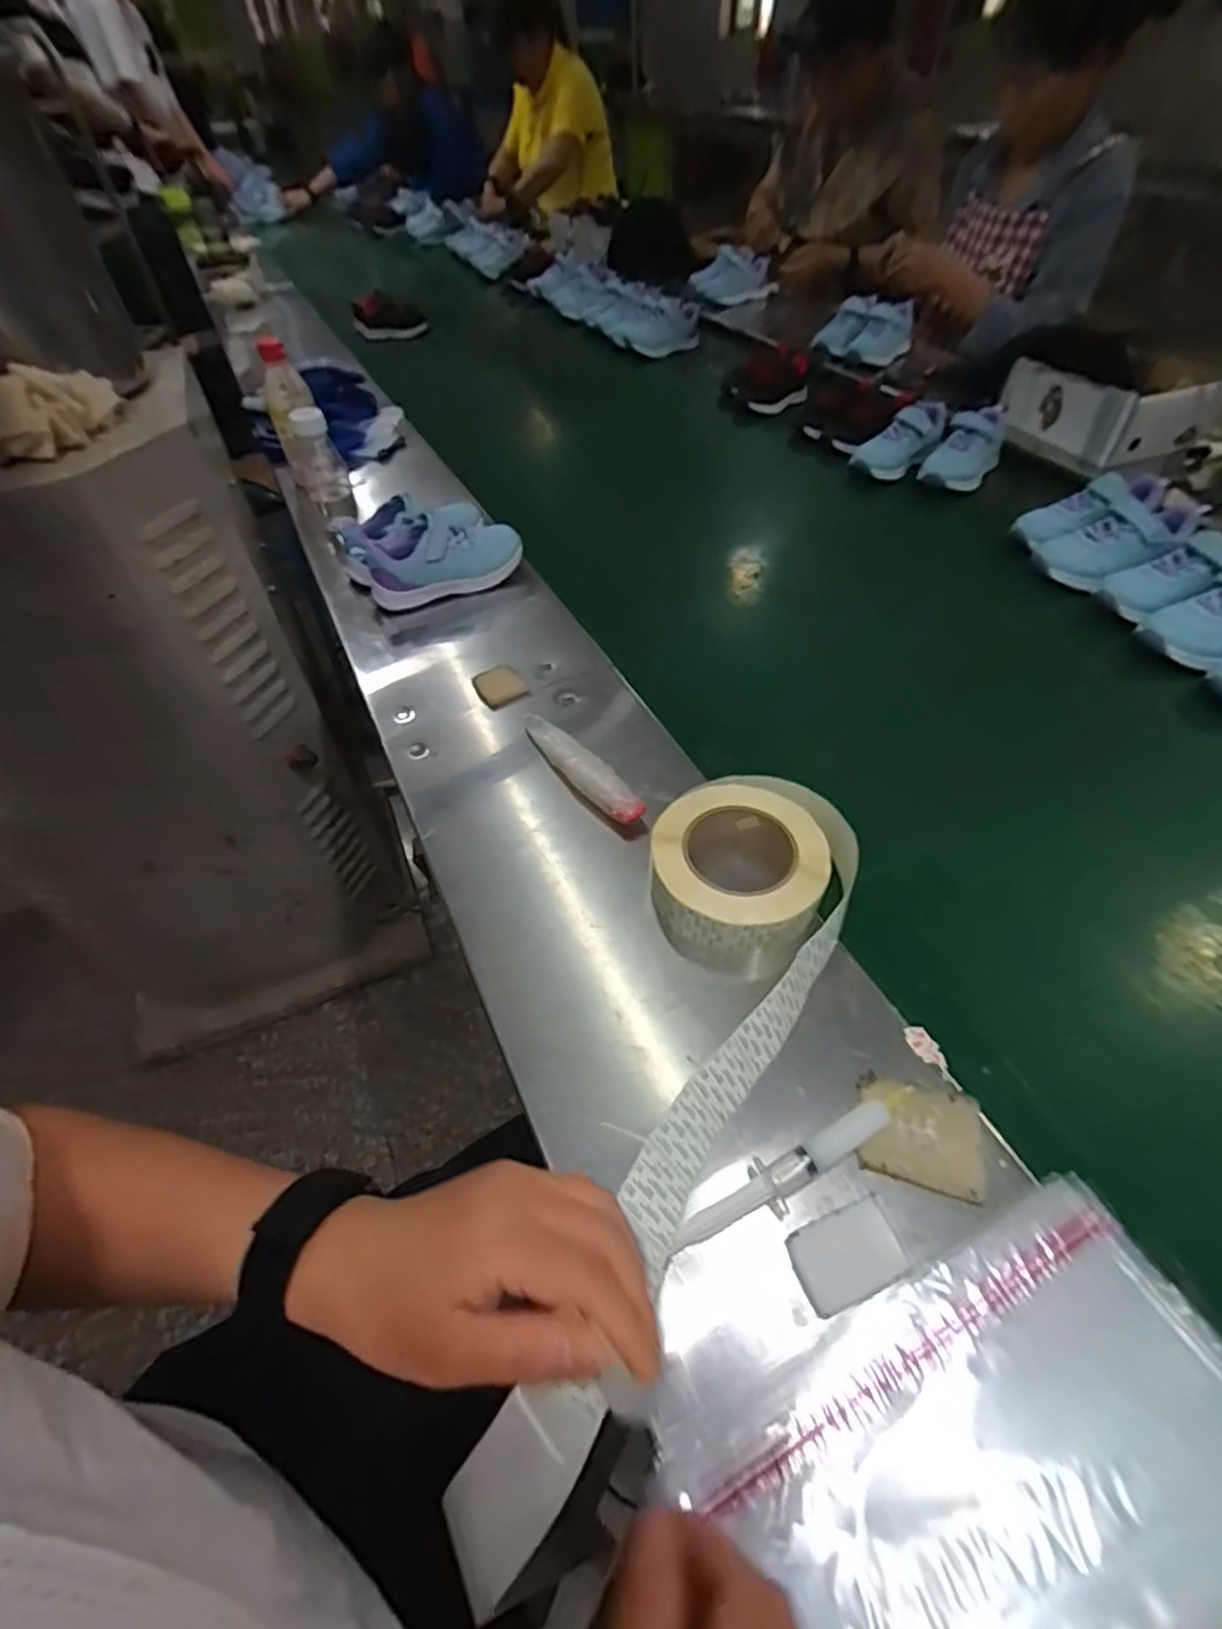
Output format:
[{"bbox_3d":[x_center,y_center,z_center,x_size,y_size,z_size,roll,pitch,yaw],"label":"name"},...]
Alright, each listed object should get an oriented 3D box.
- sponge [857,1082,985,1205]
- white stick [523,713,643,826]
[{"bbox_3d":[0.177,0.182,0.379,0.066,0.013,0.054,8,50,10],"label":"sponge"},{"bbox_3d":[-0.031,-0.047,0.592,0.035,0.029,0.176,-31,54,-22],"label":"white stick"}]

